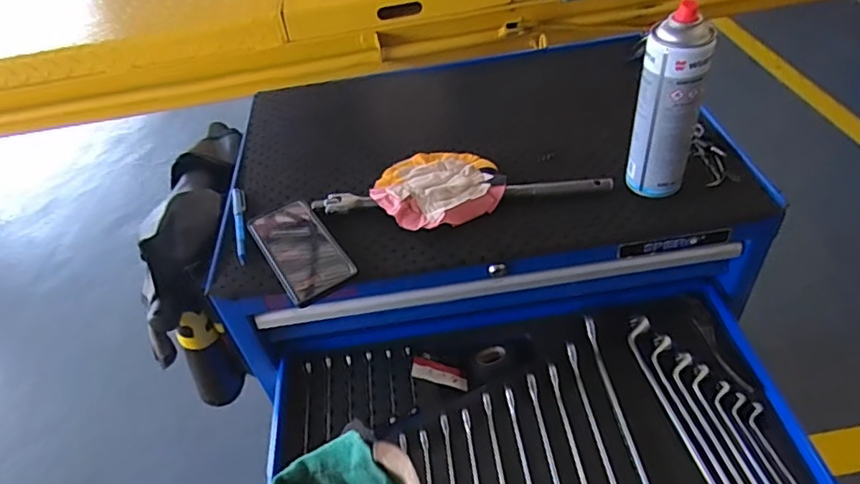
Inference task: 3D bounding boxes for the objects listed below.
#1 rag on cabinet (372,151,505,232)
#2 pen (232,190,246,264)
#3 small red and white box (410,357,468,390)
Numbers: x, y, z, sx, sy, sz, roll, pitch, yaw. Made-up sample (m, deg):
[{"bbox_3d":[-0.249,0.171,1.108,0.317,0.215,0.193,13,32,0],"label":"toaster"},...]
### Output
[{"bbox_3d":[0.011,-0.072,0.716,0.158,0.022,0.145,-1,43,8],"label":"rag on cabinet"},{"bbox_3d":[-0.237,-0.023,0.716,0.017,0.016,0.139,-15,43,-8],"label":"pen"},{"bbox_3d":[0.013,0.164,0.718,0.074,0.008,0.030,20,39,-13],"label":"small red and white box"}]

